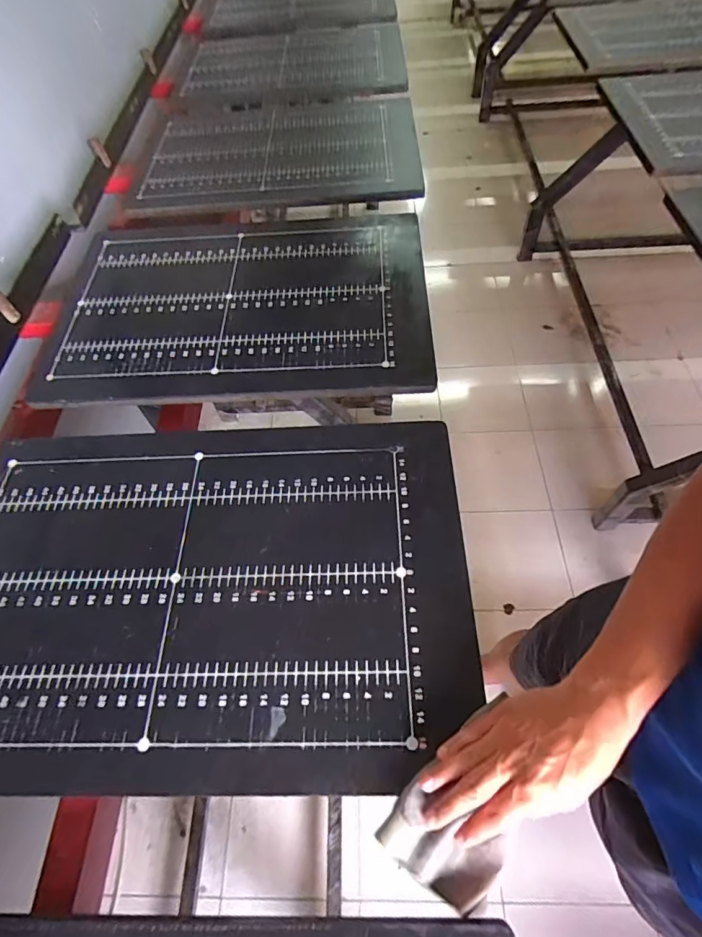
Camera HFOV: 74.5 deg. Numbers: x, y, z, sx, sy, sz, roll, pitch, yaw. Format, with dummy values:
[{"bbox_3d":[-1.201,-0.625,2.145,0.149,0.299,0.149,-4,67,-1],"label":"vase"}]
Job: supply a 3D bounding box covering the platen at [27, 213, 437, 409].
[{"bbox_3d":[-0.176,-0.277,0.753,0.585,0.026,0.405,-1,58,4],"label":"platen"}]

